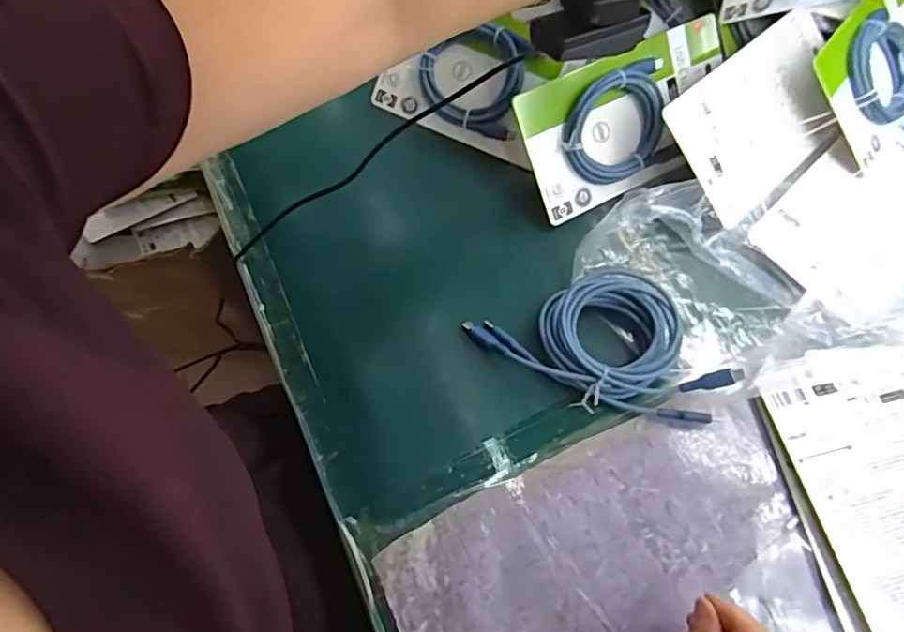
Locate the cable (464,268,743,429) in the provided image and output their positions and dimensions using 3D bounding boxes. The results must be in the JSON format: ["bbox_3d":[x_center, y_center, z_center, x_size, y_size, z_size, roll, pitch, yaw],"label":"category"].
[{"bbox_3d":[0.107,0.013,0.392,0.167,0.030,0.090,27,73,9],"label":"cable"}]

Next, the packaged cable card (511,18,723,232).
[{"bbox_3d":[0.139,-0.150,0.430,0.174,0.018,0.098,-26,106,-7],"label":"packaged cable card"}]

